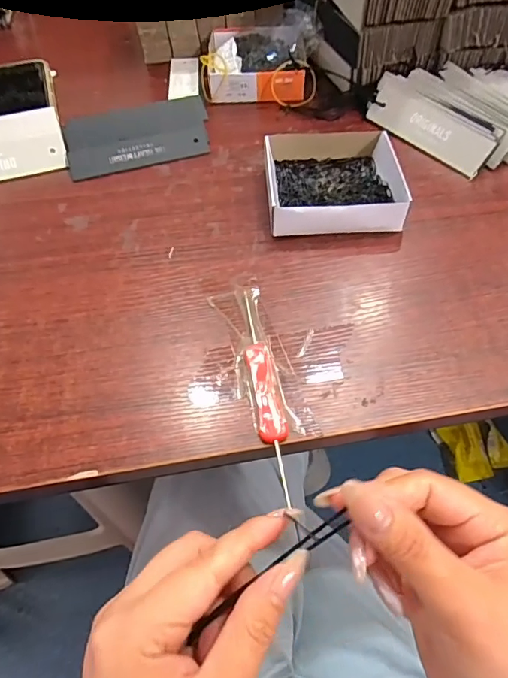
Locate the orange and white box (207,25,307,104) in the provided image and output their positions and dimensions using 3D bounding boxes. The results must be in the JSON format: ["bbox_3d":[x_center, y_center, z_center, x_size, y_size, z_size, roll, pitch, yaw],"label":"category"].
[{"bbox_3d":[0.002,-0.294,0.491,0.106,0.037,0.114,2,54,5],"label":"orange and white box"}]

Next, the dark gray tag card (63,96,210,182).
[{"bbox_3d":[-0.108,-0.195,0.435,0.136,0.021,0.083,-16,54,-8],"label":"dark gray tag card"}]

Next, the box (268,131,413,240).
[{"bbox_3d":[0.063,-0.132,0.377,0.103,0.028,0.111,-5,53,0],"label":"box"}]

